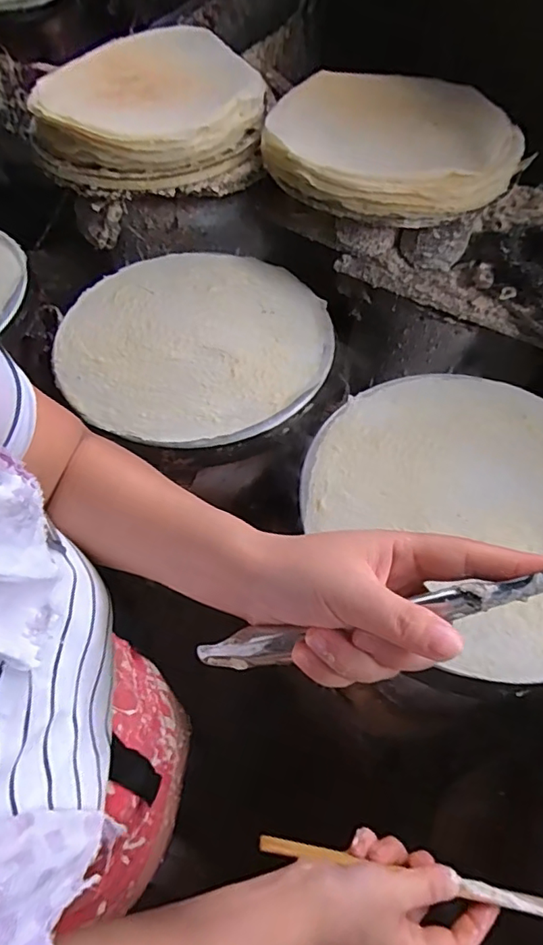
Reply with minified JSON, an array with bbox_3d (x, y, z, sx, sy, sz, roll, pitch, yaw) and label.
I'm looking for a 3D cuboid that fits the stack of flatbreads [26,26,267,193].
[{"bbox_3d":[-0.188,-0.606,0.872,0.337,0.075,0.392,-1,59,2],"label":"stack of flatbreads"}]

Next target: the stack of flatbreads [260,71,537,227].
[{"bbox_3d":[0.178,-0.499,0.794,0.368,0.052,0.342,5,58,3],"label":"stack of flatbreads"}]

